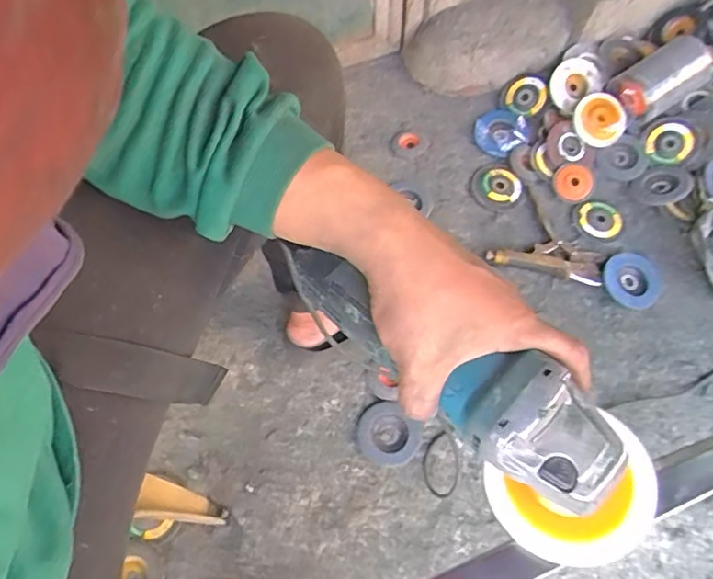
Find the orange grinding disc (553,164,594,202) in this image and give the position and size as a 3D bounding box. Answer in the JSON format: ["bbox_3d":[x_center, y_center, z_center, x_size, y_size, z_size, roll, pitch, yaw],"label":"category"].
[{"bbox_3d":[0.387,-0.191,0.982,0.071,0.017,0.067,0,82,2],"label":"orange grinding disc"}]

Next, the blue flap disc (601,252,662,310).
[{"bbox_3d":[0.457,-0.014,0.914,0.094,0.015,0.094,0,75,2],"label":"blue flap disc"}]

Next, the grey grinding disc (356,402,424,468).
[{"bbox_3d":[0.046,0.215,0.817,0.091,0.019,0.082,34,69,15],"label":"grey grinding disc"}]

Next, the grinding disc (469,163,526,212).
[{"bbox_3d":[0.255,-0.183,0.997,0.093,0.011,0.090,-1,77,6],"label":"grinding disc"}]

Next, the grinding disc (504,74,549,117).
[{"bbox_3d":[0.322,-0.369,1.047,0.081,0.011,0.077,0,91,19],"label":"grinding disc"}]

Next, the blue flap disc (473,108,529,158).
[{"bbox_3d":[0.266,-0.294,1.023,0.094,0.017,0.094,0,76,2],"label":"blue flap disc"}]

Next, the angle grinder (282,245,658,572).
[{"bbox_3d":[0.063,0.054,0.344,0.273,0.090,0.086,39,66,15],"label":"angle grinder"}]

